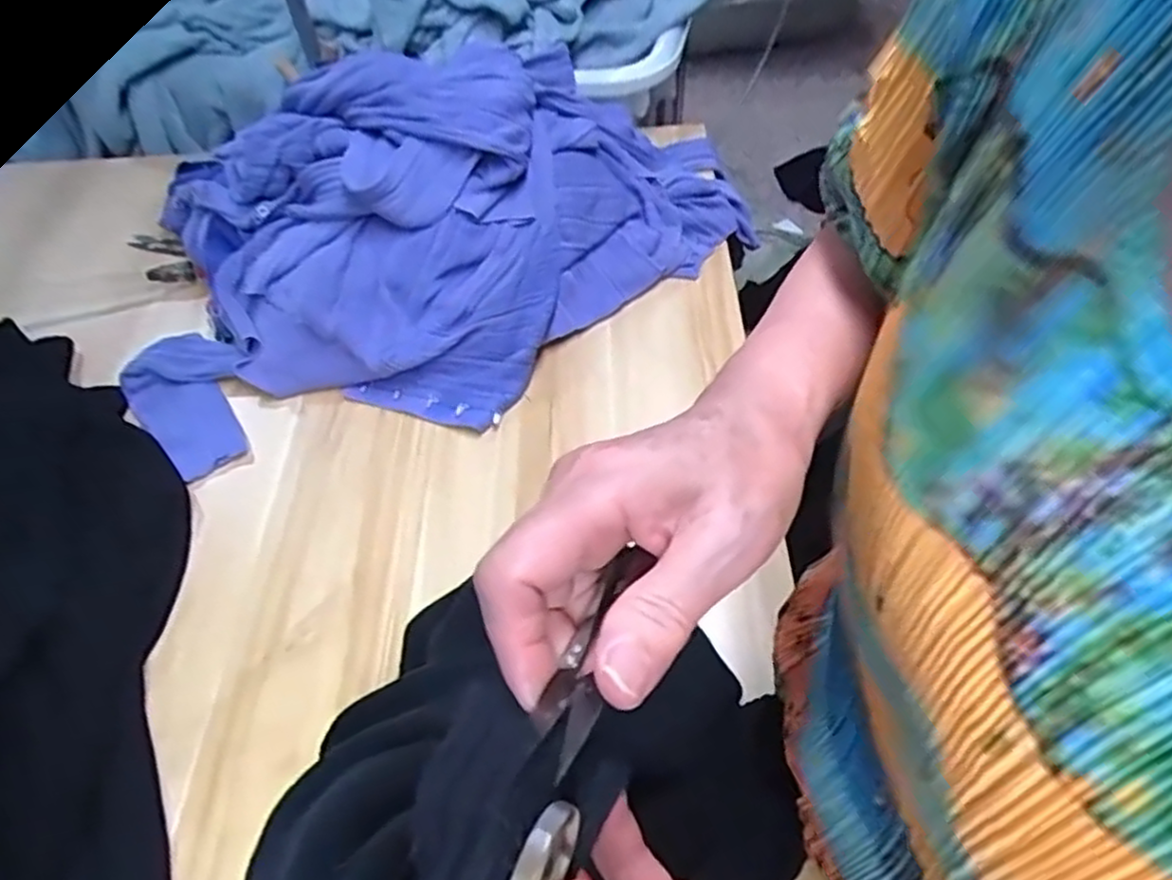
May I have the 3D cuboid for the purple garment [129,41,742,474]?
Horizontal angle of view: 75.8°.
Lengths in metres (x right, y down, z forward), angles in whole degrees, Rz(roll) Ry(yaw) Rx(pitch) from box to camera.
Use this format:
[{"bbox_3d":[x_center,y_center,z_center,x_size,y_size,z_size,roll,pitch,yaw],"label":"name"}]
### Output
[{"bbox_3d":[-0.188,-0.267,0.829,0.693,0.175,0.487,-35,57,-22],"label":"purple garment"}]

